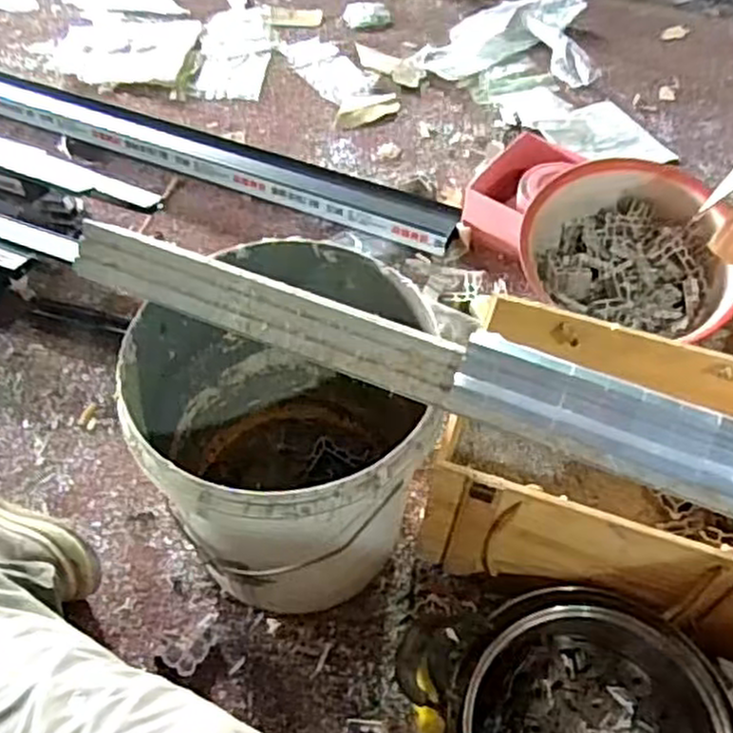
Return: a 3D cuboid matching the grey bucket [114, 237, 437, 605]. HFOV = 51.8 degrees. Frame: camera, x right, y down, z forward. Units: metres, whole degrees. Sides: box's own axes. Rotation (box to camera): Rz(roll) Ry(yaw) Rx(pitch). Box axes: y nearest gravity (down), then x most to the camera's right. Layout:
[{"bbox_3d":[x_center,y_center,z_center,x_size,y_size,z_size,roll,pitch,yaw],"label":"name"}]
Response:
[{"bbox_3d":[-0.086,0.090,0.807,0.274,0.319,0.297,0,51,0],"label":"grey bucket"}]

